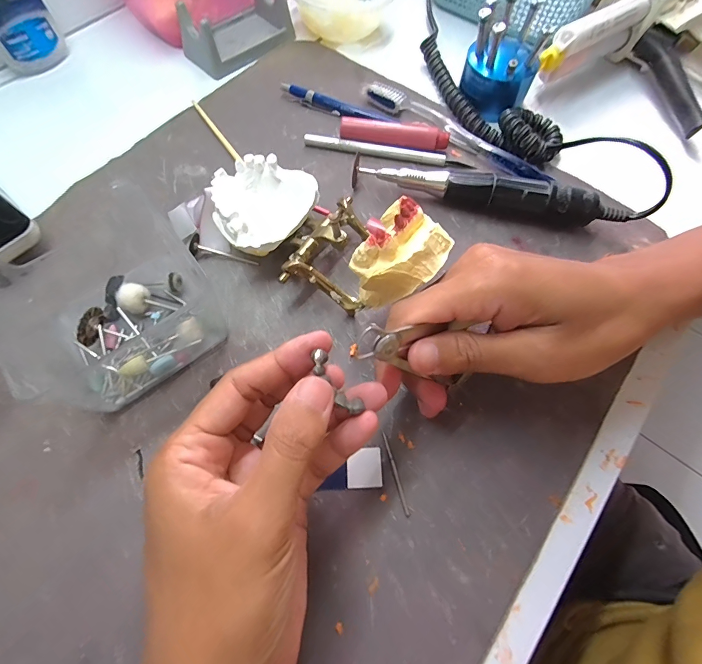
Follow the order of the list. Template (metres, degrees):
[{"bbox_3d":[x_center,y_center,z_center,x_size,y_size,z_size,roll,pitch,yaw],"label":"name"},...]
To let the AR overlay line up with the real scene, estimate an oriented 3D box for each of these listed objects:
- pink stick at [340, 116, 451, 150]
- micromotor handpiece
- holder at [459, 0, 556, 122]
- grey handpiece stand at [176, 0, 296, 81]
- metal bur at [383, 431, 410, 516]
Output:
[{"bbox_3d":[0.035,-0.158,0.302,0.086,0.017,0.013,9,67,2],"label":"pink stick"},{"bbox_3d":[0.102,-0.103,0.274,0.184,0.030,0.020,15,67,5],"label":"micromotor handpiece"},{"bbox_3d":[0.125,-0.222,0.303,0.056,0.063,0.052,28,69,10],"label":"holder"},{"bbox_3d":[-0.107,-0.287,0.347,0.061,0.035,0.097,39,71,14],"label":"grey handpiece stand"},{"bbox_3d":[0.025,0.079,0.209,0.004,0.004,0.045,-14,68,-7],"label":"metal bur"}]

